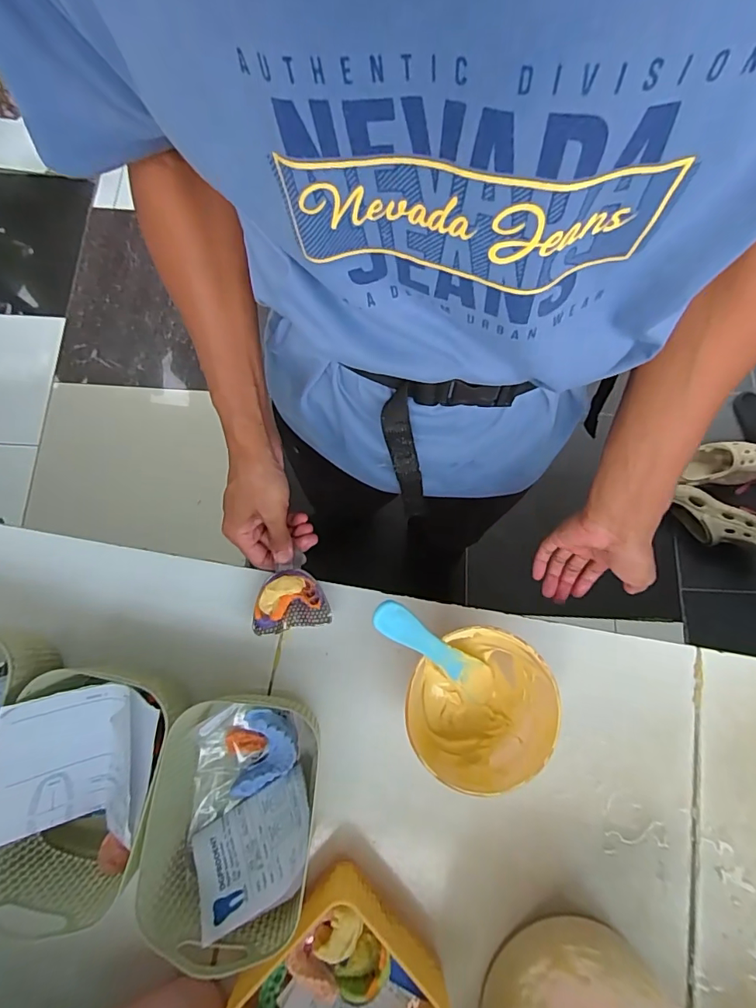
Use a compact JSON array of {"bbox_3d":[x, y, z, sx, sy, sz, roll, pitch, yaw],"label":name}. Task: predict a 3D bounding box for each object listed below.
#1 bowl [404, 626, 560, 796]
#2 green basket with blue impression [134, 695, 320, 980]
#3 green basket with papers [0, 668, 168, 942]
[{"bbox_3d":[0.082,0.169,0.413,0.108,0.088,0.118,3,77,-1],"label":"bowl"},{"bbox_3d":[-0.112,0.247,0.384,0.122,0.076,0.170,2,77,-1],"label":"green basket with blue impression"},{"bbox_3d":[-0.229,0.221,0.379,0.116,0.077,0.158,9,77,0],"label":"green basket with papers"}]

